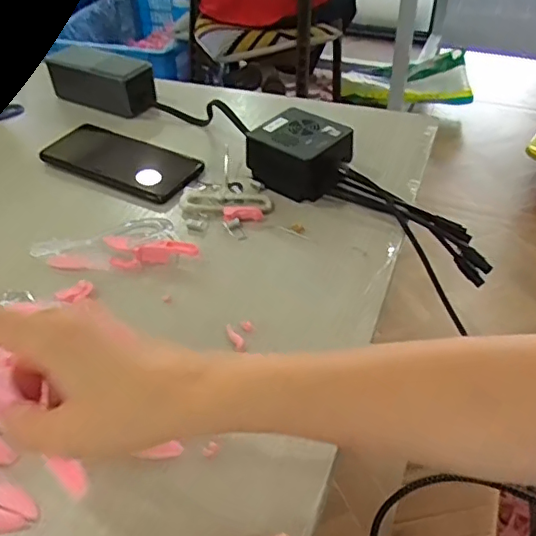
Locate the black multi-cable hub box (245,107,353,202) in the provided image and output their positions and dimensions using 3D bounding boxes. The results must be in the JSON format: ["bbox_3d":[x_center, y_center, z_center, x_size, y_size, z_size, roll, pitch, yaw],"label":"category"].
[{"bbox_3d":[0.034,-0.108,0.538,0.084,0.050,0.075,32,52,29],"label":"black multi-cable hub box"}]

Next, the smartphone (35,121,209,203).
[{"bbox_3d":[-0.153,-0.109,0.585,0.169,0.016,0.085,20,46,22],"label":"smartphone"}]

